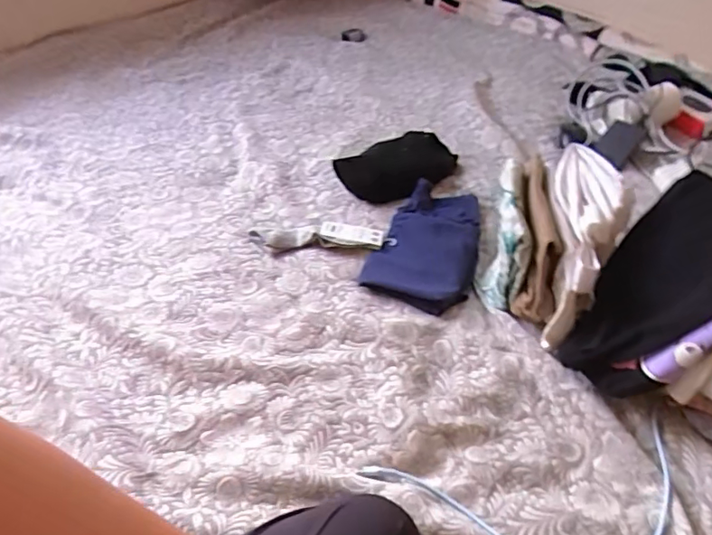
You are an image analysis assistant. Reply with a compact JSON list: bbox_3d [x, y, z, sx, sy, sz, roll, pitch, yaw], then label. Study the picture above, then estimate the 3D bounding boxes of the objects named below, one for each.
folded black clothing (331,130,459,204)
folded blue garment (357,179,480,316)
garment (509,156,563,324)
[{"bbox_3d":[0.083,-0.191,1.026,0.221,0.058,0.128,-24,46,-21],"label":"folded black clothing"},{"bbox_3d":[0.120,-0.047,0.893,0.165,0.034,0.267,11,44,16],"label":"folded blue garment"},{"bbox_3d":[0.253,-0.035,0.786,0.047,0.151,0.205,2,45,5],"label":"garment"}]

